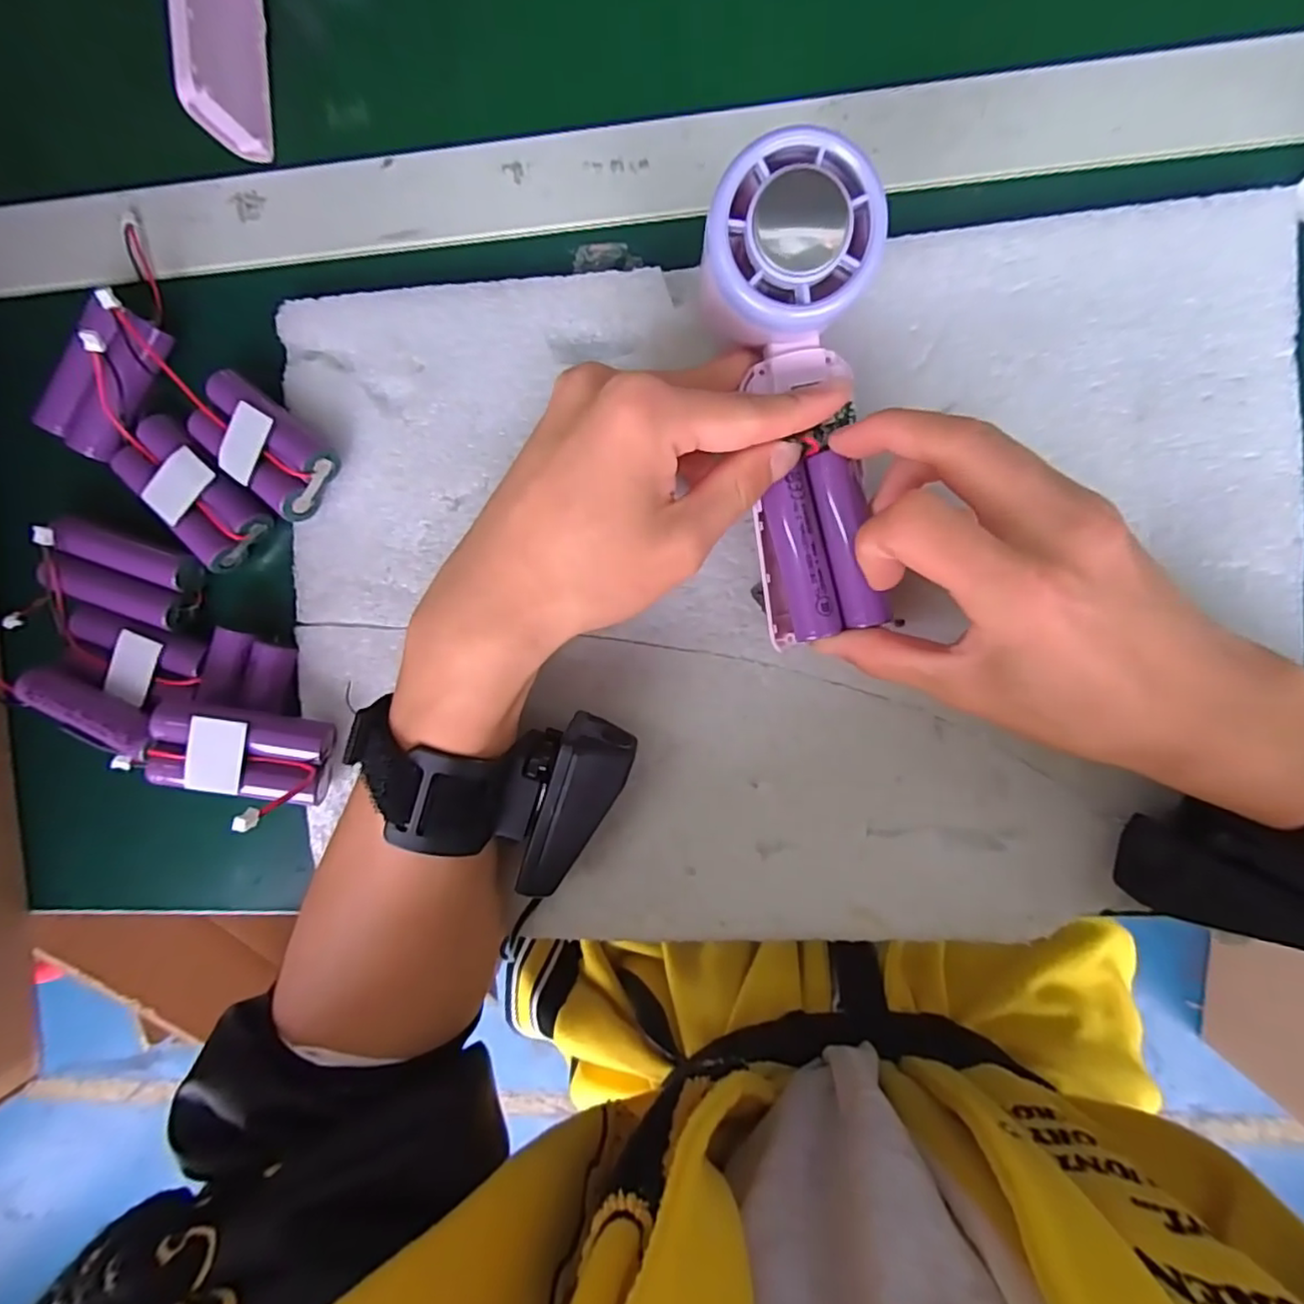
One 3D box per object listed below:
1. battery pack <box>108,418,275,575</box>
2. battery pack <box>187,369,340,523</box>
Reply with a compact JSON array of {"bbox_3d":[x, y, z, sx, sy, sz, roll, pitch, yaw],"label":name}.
[{"bbox_3d":[-0.208,-0.073,0.276,0.037,0.016,0.070,-44,87,7],"label":"battery pack"},{"bbox_3d":[-0.169,-0.090,0.266,0.067,0.020,0.036,38,96,4],"label":"battery pack"}]

